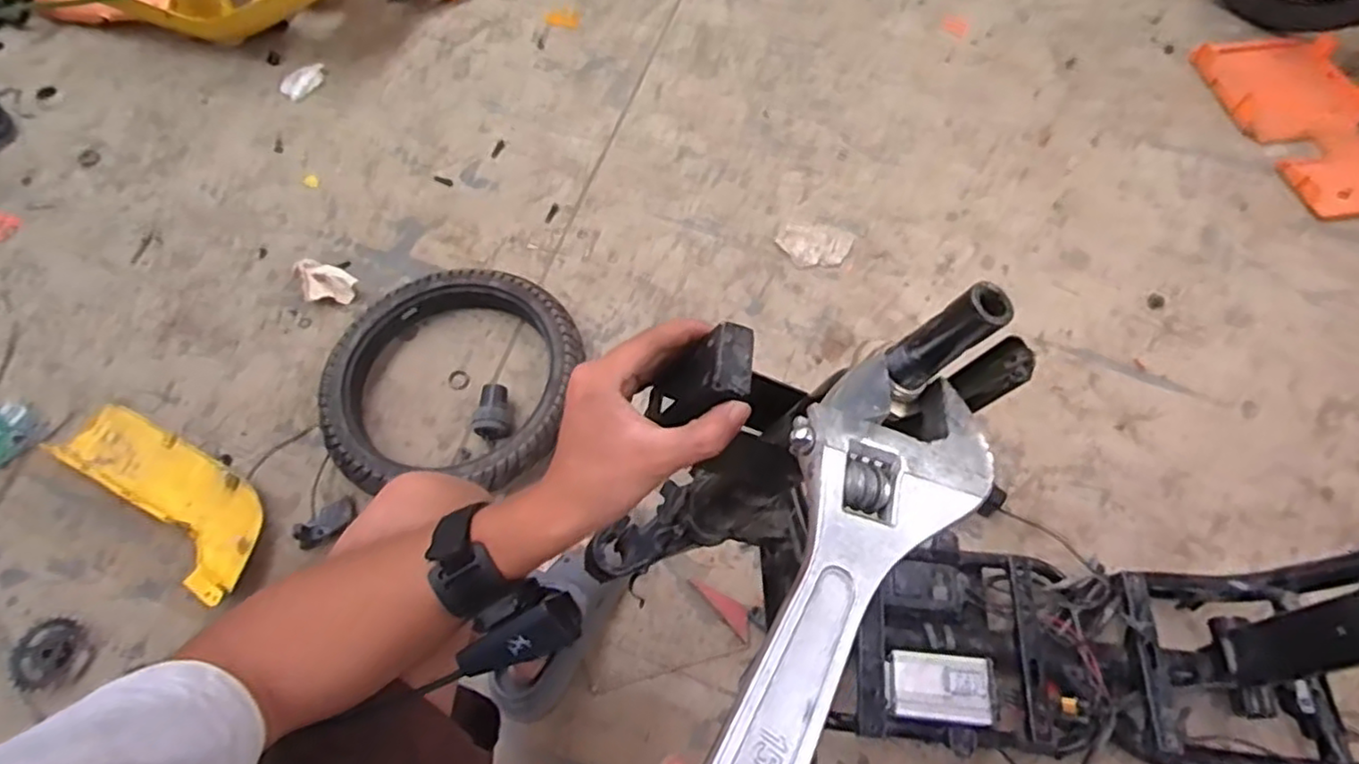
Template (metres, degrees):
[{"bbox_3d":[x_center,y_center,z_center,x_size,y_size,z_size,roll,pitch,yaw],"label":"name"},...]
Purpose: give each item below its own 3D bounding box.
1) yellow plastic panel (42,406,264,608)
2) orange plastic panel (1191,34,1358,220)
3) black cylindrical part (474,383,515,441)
[{"bbox_3d":[-0.672,0.141,0.913,0.345,0.030,0.126,29,68,16],"label":"yellow plastic panel"},{"bbox_3d":[1.105,-0.450,1.208,0.239,0.026,0.407,-9,63,-3],"label":"orange plastic panel"},{"bbox_3d":[-0.252,0.042,0.961,0.050,0.045,0.074,4,63,3],"label":"black cylindrical part"}]

